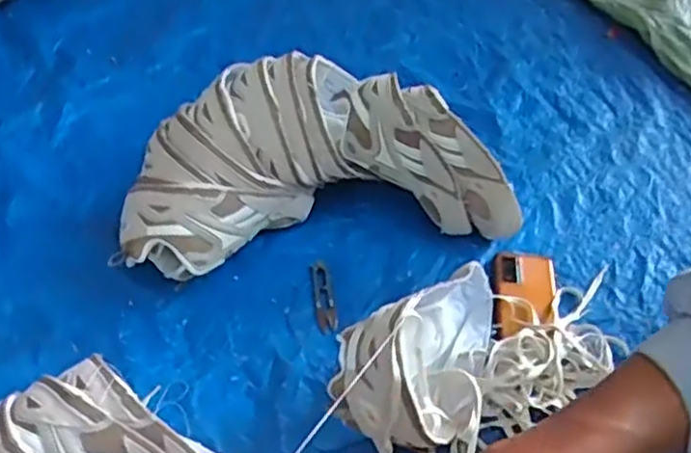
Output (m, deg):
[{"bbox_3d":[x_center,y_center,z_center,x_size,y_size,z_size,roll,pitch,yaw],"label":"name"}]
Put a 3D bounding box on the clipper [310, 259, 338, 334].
[{"bbox_3d":[-0.029,0.088,0.873,0.022,0.005,0.101,-16,55,5],"label":"clipper"}]

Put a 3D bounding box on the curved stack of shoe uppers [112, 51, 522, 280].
[{"bbox_3d":[-0.037,-0.078,0.880,0.480,0.183,0.216,-8,51,-8],"label":"curved stack of shoe uppers"}]

